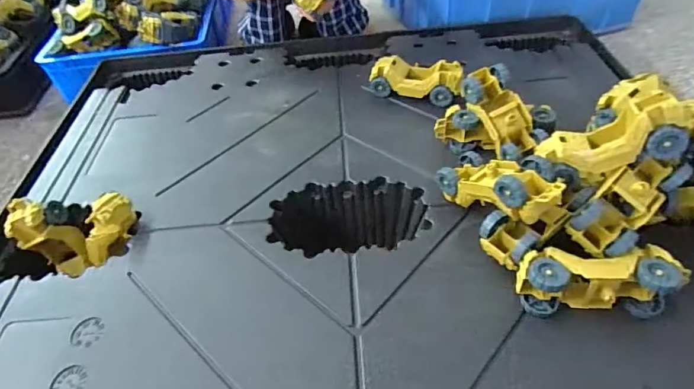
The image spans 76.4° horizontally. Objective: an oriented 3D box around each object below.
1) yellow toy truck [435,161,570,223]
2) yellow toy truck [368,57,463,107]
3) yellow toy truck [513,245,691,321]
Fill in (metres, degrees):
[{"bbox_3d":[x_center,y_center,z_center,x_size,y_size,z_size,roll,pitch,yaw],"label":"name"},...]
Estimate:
[{"bbox_3d":[0.195,-0.011,0.560,0.066,0.063,0.172,-32,23,-21],"label":"yellow toy truck"},{"bbox_3d":[0.128,-0.207,0.803,0.161,0.067,0.060,14,51,19],"label":"yellow toy truck"},{"bbox_3d":[0.286,0.098,0.496,0.178,0.058,0.062,-2,48,5],"label":"yellow toy truck"}]

